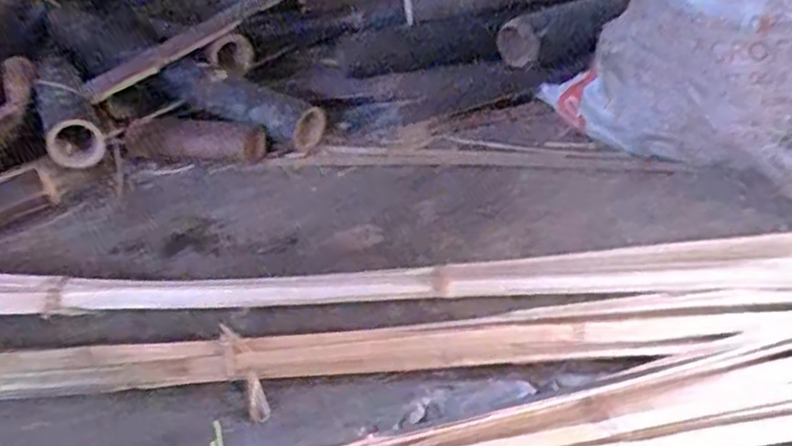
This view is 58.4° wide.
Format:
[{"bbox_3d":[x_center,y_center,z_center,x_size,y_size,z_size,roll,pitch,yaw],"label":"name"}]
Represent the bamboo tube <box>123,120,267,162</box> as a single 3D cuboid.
[{"bbox_3d":[-0.323,-0.130,1.122,0.242,0.064,0.055,-4,39,5],"label":"bamboo tube"}]

